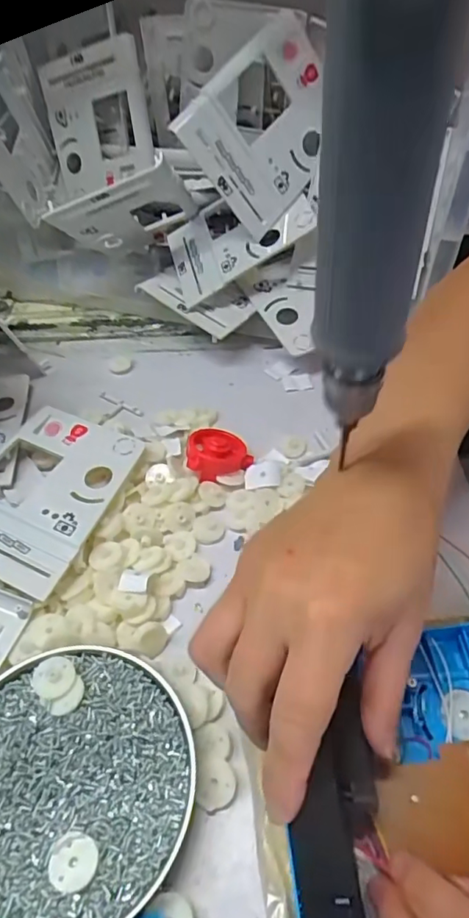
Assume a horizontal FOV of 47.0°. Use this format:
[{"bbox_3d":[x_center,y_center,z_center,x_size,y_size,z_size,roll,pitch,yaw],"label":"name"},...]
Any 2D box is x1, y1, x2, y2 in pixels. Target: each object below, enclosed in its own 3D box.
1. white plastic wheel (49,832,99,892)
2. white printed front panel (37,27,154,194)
[{"bbox_3d":[-0.077,0.192,0.258,0.022,0.004,0.022,1,45,-1],"label":"white plastic wheel"},{"bbox_3d":[-0.143,-0.353,0.561,0.118,0.127,0.020,1,23,23],"label":"white printed front panel"}]

